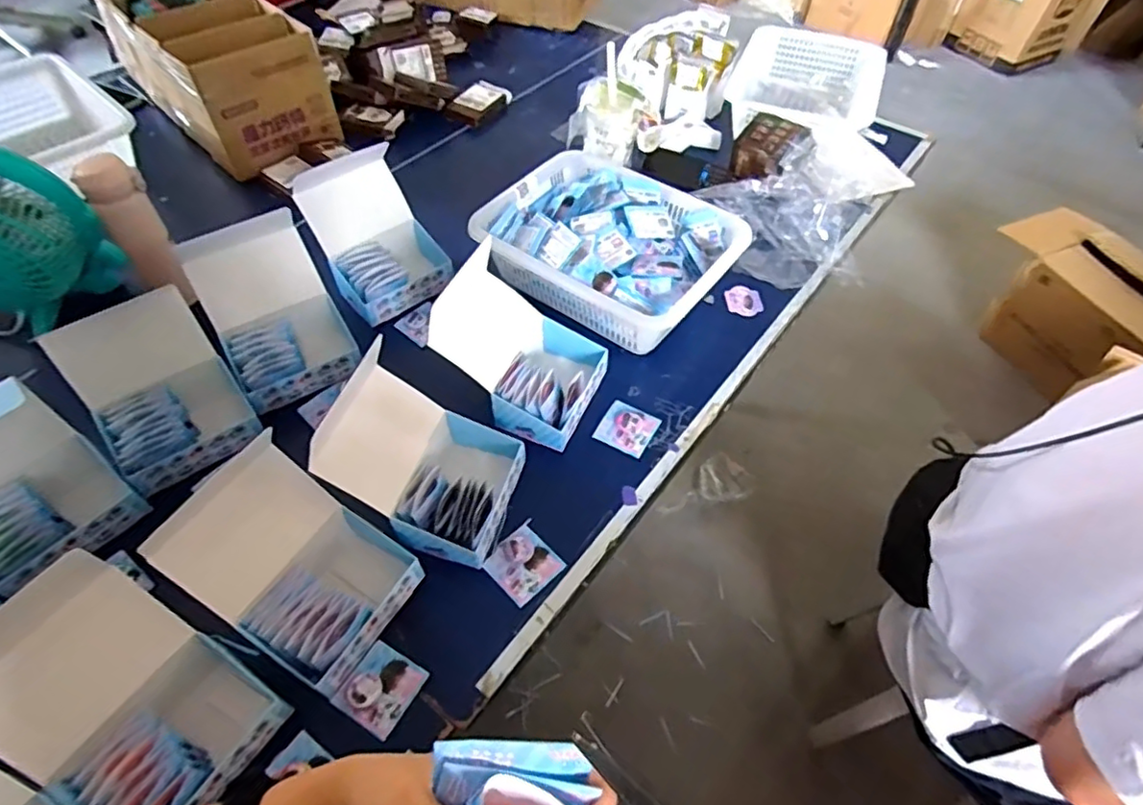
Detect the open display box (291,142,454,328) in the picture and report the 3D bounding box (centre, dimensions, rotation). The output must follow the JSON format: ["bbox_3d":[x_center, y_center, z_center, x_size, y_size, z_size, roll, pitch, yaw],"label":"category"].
[{"bbox_3d":[-0.277,-0.241,0.889,0.168,0.150,0.172,-26,59,-20],"label":"open display box"}]

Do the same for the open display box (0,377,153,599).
[{"bbox_3d":[-0.576,0.097,0.646,0.128,0.173,0.145,33,58,20],"label":"open display box"}]

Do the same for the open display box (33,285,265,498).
[{"bbox_3d":[-0.466,-0.011,0.695,0.146,0.174,0.110,-32,61,-24],"label":"open display box"}]

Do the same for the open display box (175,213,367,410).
[{"bbox_3d":[-0.379,-0.109,0.789,0.151,0.160,0.147,-23,58,-19],"label":"open display box"}]

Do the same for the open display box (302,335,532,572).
[{"bbox_3d":[-0.163,0.055,0.672,0.193,0.157,0.165,14,54,8],"label":"open display box"}]

